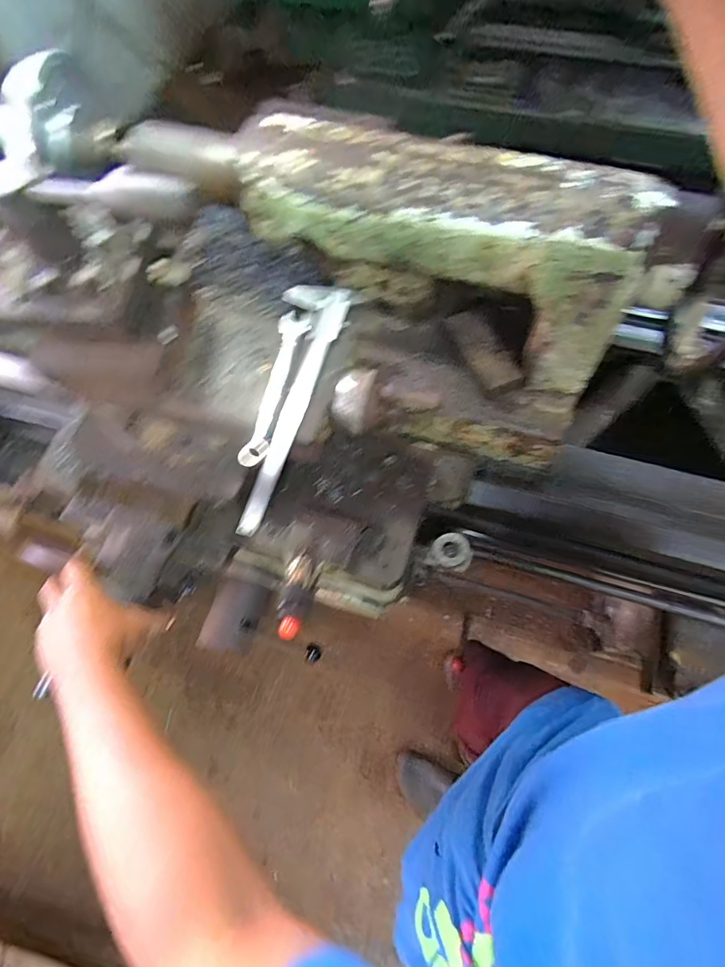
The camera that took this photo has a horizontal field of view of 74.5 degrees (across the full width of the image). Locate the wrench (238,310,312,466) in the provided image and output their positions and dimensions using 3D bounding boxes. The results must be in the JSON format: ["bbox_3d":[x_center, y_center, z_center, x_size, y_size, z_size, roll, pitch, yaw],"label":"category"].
[{"bbox_3d":[-0.088,-0.099,0.492,0.030,0.012,0.178,9,69,6],"label":"wrench"}]

